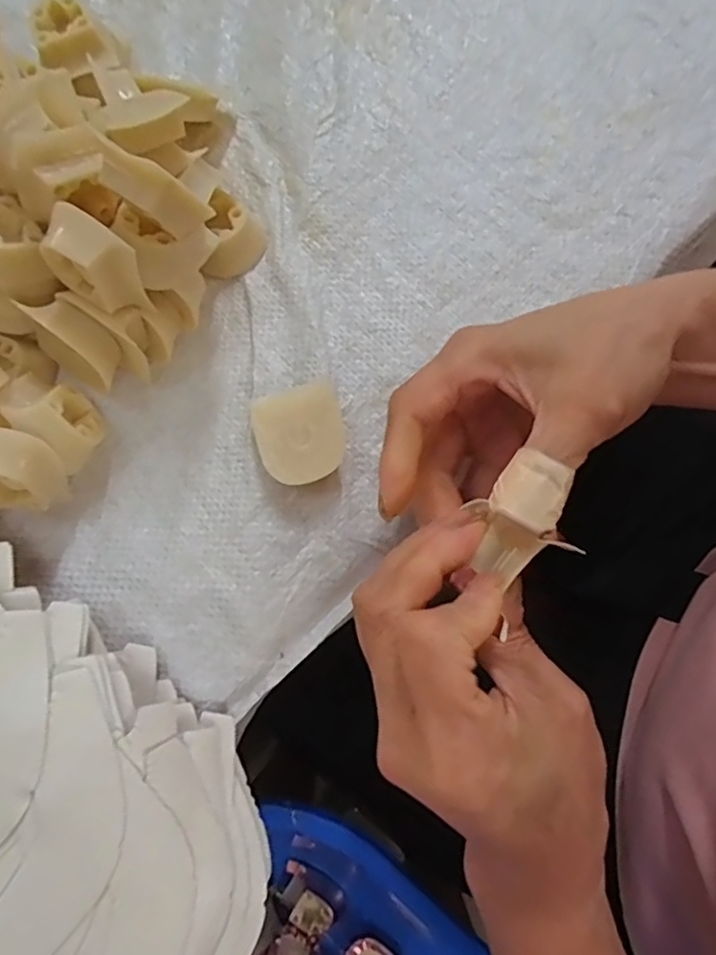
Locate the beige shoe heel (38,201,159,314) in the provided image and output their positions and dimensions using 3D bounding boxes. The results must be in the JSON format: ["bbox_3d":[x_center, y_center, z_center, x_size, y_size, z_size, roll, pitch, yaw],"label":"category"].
[{"bbox_3d":[-0.106,-0.085,0.239,0.037,0.036,0.025,35,81,6],"label":"beige shoe heel"}]

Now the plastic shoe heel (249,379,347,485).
[{"bbox_3d":[-0.027,-0.020,0.274,0.040,0.019,0.048,-15,79,-2],"label":"plastic shoe heel"}]

